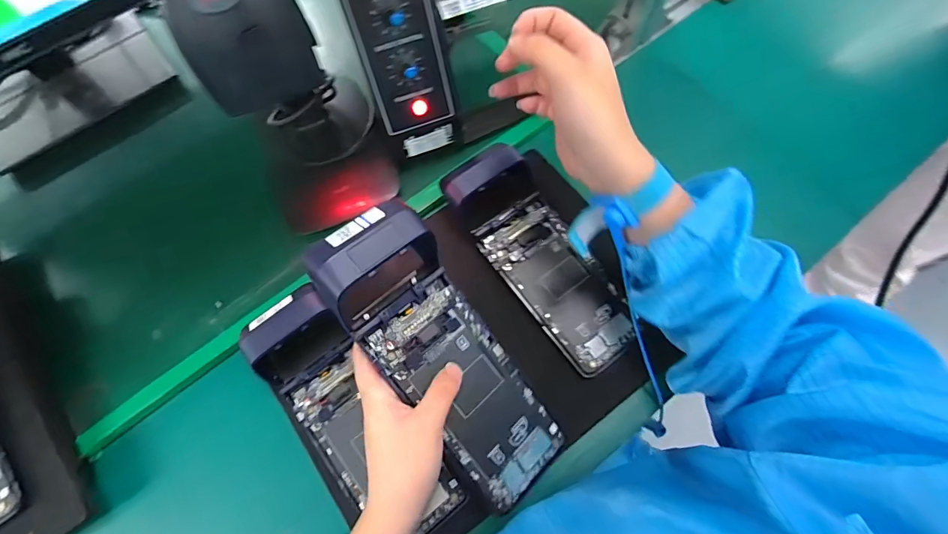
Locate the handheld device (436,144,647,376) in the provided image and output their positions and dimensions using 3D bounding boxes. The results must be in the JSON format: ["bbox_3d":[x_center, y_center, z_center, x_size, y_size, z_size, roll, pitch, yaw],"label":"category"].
[{"bbox_3d":[0.063,-0.015,0.393,0.086,0.040,0.226,-33,72,-10],"label":"handheld device"}]

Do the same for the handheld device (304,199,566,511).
[{"bbox_3d":[-0.023,0.061,0.311,0.076,0.054,0.217,-37,100,-12],"label":"handheld device"}]

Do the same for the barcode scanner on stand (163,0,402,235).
[{"bbox_3d":[-0.151,-0.148,0.340,0.110,0.231,0.155,-23,71,-7],"label":"barcode scanner on stand"}]

